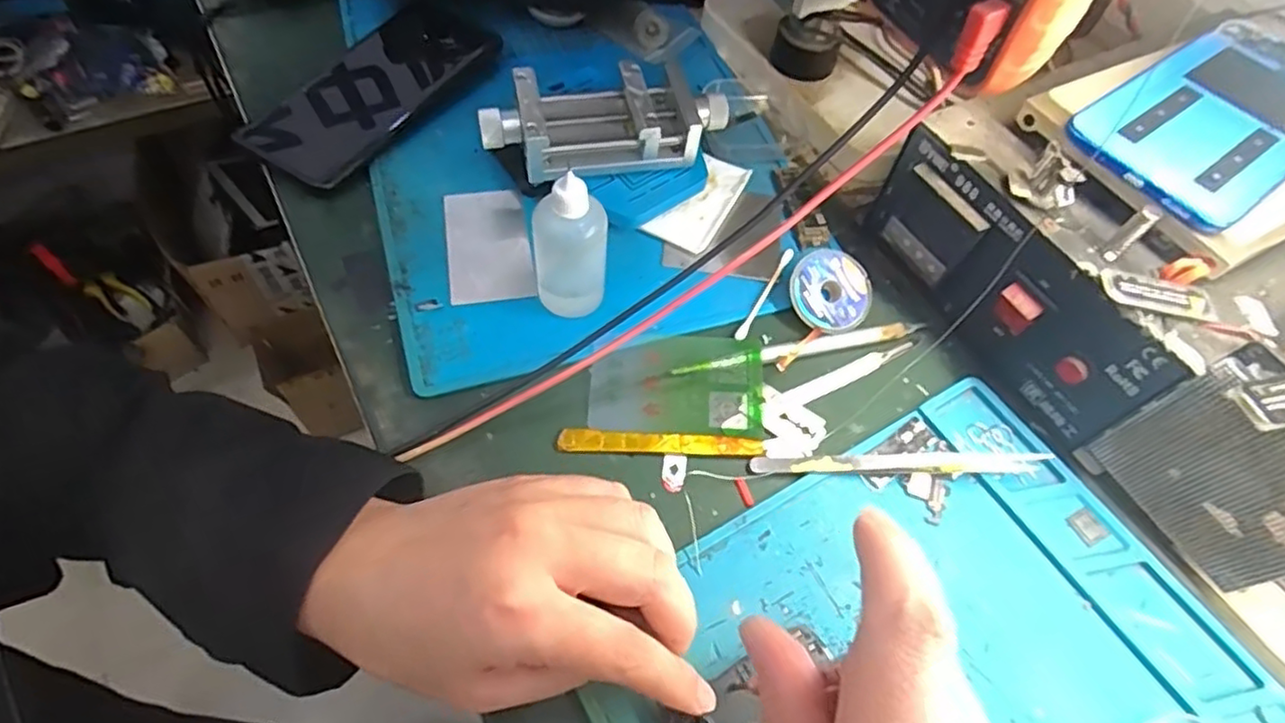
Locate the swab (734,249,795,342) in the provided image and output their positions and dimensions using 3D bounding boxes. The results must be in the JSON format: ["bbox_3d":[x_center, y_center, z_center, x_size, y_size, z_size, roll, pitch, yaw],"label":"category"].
[{"bbox_3d":[0.068,-0.038,0.366,0.005,0.004,0.071,27,61,13],"label":"swab"}]

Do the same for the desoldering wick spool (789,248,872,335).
[{"bbox_3d":[0.103,-0.039,0.362,0.044,0.006,0.045,1,83,-10],"label":"desoldering wick spool"}]

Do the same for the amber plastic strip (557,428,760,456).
[{"bbox_3d":[0.009,0.038,0.318,0.097,0.004,0.011,1,59,-2],"label":"amber plastic strip"}]

